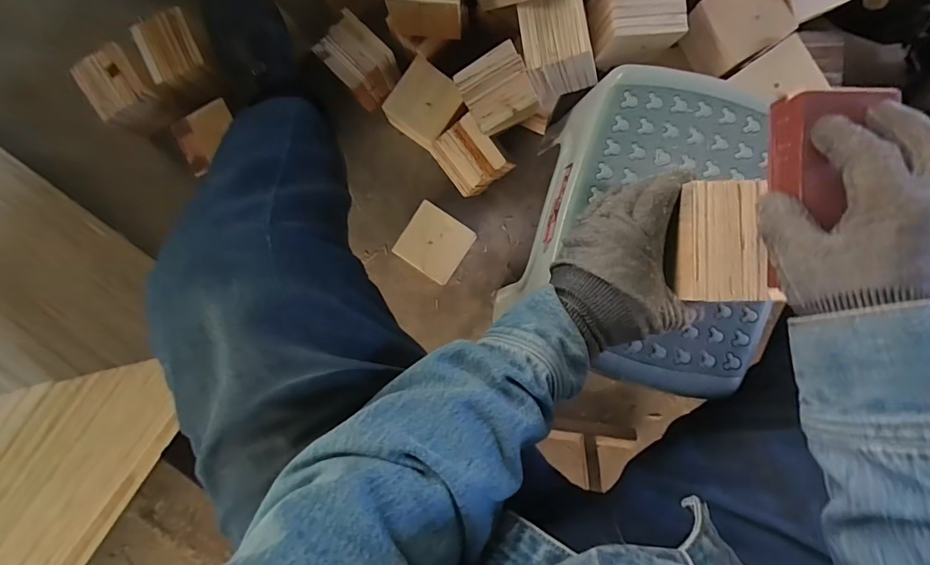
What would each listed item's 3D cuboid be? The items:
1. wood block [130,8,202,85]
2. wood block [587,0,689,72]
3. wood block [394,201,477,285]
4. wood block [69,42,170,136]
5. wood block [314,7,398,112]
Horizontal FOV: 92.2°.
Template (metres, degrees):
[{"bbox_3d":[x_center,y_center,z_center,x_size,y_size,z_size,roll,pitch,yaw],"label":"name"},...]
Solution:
[{"bbox_3d":[-0.475,-0.375,0.716,0.088,0.032,0.100,-26,91,2],"label":"wood block"},{"bbox_3d":[0.226,-0.347,0.584,0.107,0.068,0.090,-9,92,2],"label":"wood block"},{"bbox_3d":[-0.045,-0.061,0.713,0.097,0.084,0.096,35,92,0],"label":"wood block"},{"bbox_3d":[-0.578,-0.321,0.770,0.105,0.091,0.119,-34,91,2],"label":"wood block"},{"bbox_3d":[-0.166,-0.349,0.724,0.085,0.101,0.105,-44,90,2],"label":"wood block"}]

